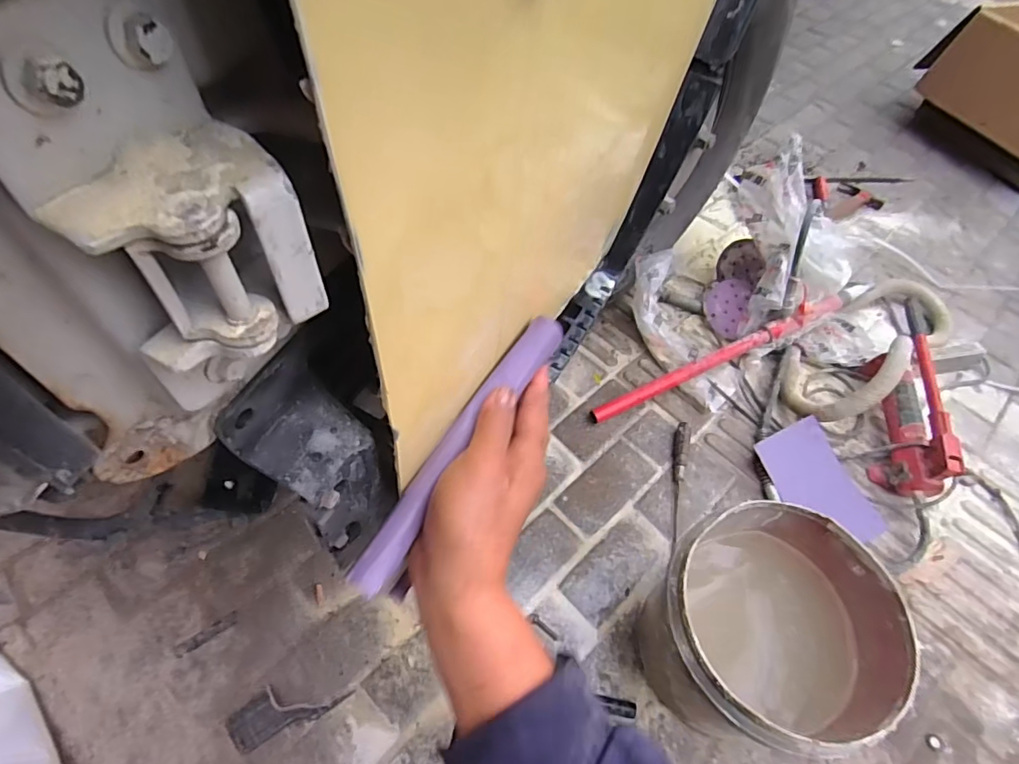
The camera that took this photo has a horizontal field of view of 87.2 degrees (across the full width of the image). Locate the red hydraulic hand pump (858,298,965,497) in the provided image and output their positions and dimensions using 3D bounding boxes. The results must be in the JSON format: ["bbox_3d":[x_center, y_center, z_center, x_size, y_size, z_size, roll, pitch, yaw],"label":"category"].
[{"bbox_3d":[0.736,0.021,1.026,0.118,0.136,0.392,13,54,7],"label":"red hydraulic hand pump"}]

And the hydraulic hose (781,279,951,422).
[{"bbox_3d":[0.751,-0.087,1.106,0.540,0.138,0.187,-31,61,-22],"label":"hydraulic hose"}]

